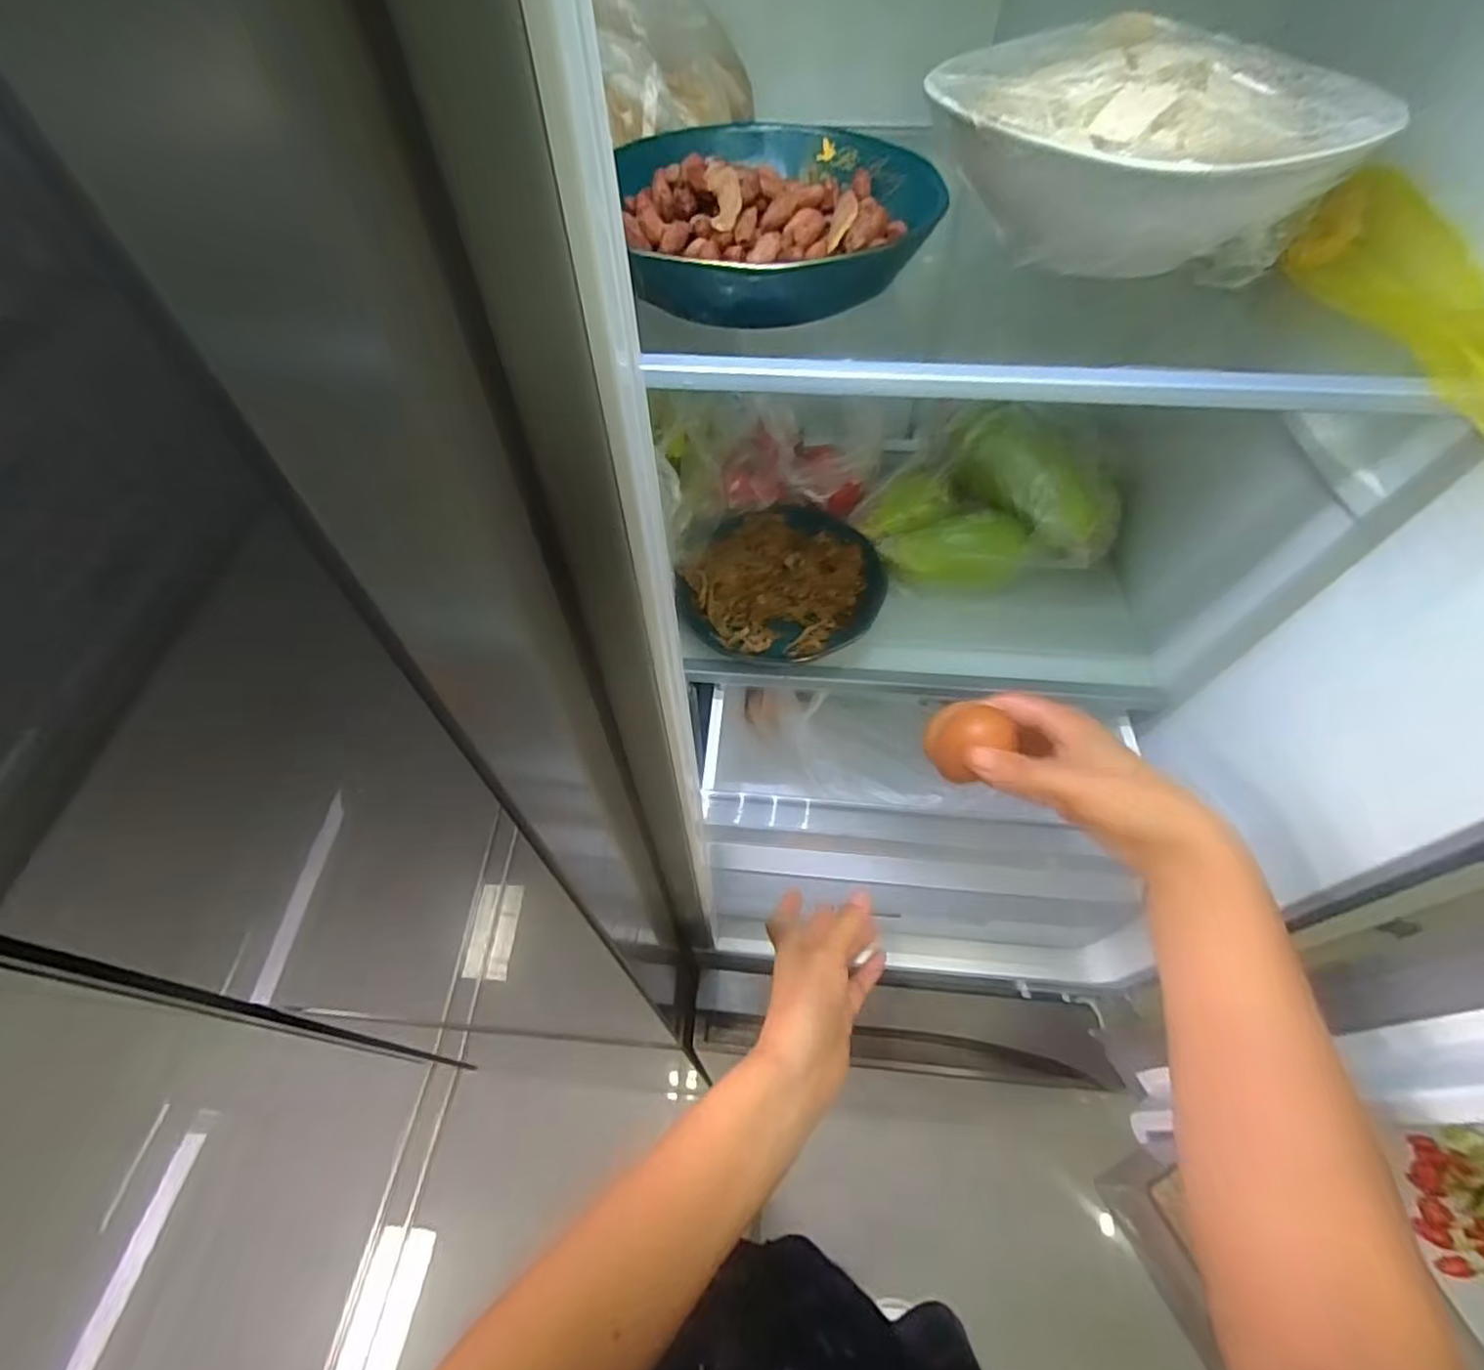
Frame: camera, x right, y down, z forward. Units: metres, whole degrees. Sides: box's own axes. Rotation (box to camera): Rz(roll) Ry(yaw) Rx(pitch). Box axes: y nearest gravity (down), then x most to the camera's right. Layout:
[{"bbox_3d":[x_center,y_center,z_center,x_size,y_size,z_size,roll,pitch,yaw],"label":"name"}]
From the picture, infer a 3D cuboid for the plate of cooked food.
[{"bbox_3d":[0.037,-0.085,0.532,0.148,0.027,0.154,-1,55,1],"label":"plate of cooked food"}]

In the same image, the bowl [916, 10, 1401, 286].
[{"bbox_3d":[0.180,-0.251,0.308,0.169,0.065,0.166,-7,55,-3],"label":"bowl"}]

